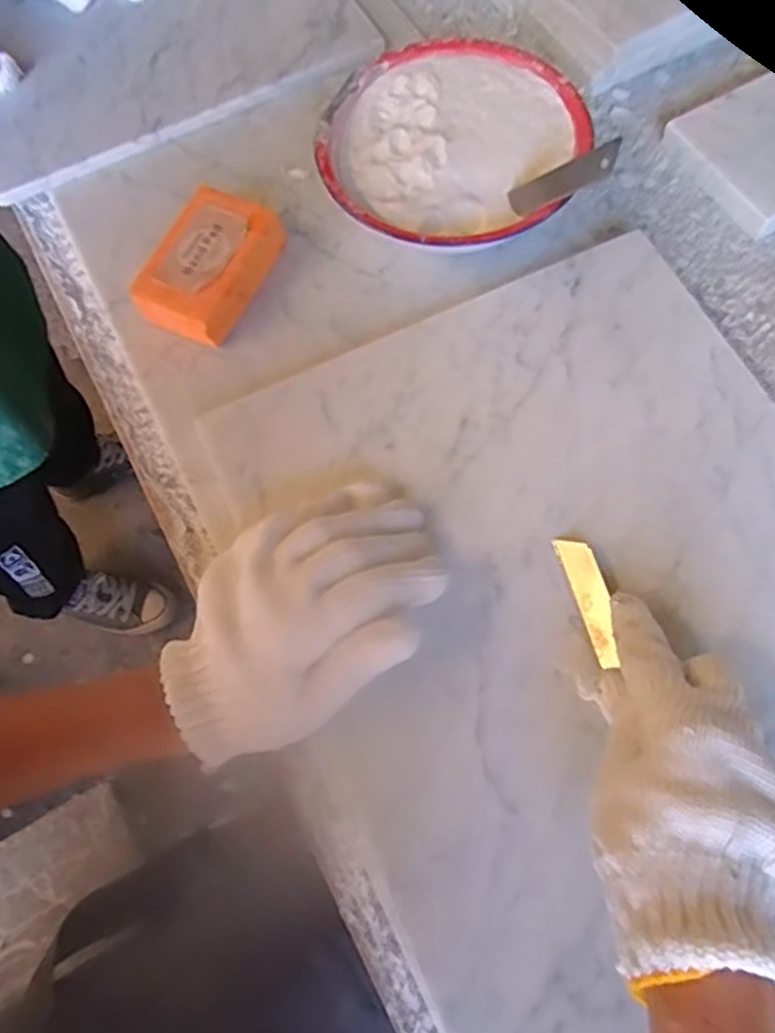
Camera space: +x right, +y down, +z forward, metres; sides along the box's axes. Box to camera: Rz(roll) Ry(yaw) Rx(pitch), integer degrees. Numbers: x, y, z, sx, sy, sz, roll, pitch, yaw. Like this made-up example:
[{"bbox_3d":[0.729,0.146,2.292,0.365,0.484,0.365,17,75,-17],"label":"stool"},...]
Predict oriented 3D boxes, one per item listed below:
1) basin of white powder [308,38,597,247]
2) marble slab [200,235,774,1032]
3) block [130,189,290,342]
[{"bbox_3d":[0.038,-0.229,0.456,0.155,0.047,0.167,-2,68,4],"label":"basin of white powder"},{"bbox_3d":[0.152,0.149,0.338,0.329,0.024,0.607,-23,72,-6],"label":"marble slab"},{"bbox_3d":[-0.112,-0.155,0.442,0.059,0.034,0.094,25,73,14],"label":"block"}]

